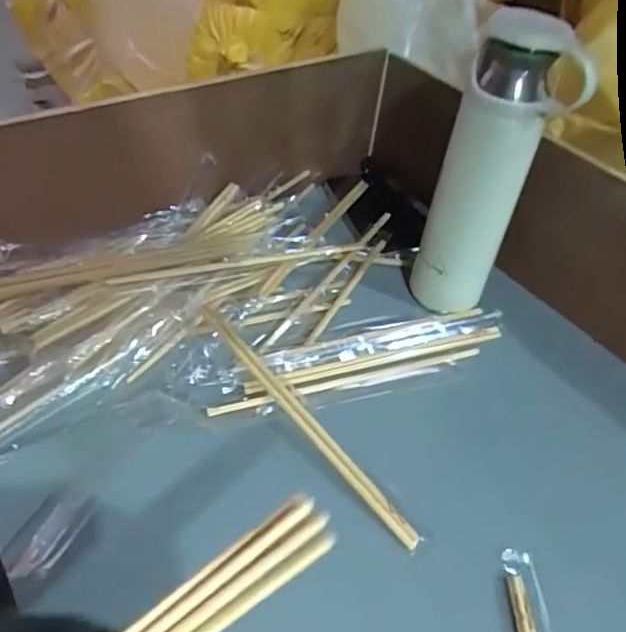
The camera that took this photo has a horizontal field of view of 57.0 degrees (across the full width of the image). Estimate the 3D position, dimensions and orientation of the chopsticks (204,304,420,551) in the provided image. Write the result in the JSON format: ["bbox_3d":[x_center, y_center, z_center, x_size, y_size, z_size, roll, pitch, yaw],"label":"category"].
[{"bbox_3d":[-0.012,0.069,0.429,0.017,0.012,0.240,-26,54,-29],"label":"chopsticks"}]

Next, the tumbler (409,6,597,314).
[{"bbox_3d":[0.148,-0.115,0.478,0.082,0.239,0.090,21,46,13],"label":"tumbler"}]

